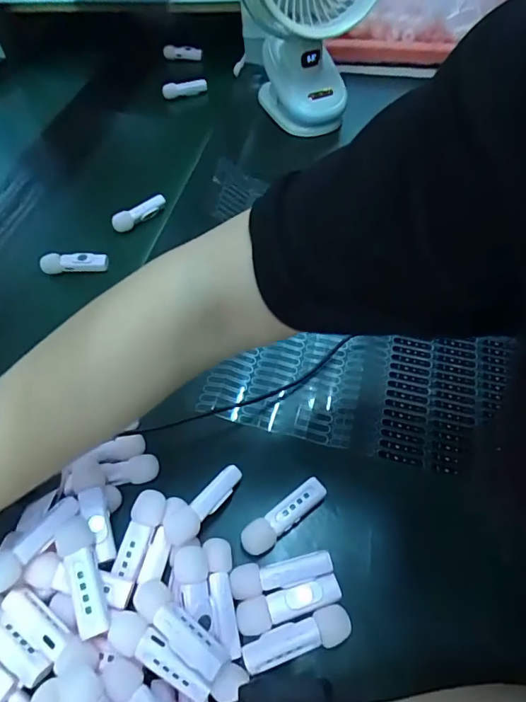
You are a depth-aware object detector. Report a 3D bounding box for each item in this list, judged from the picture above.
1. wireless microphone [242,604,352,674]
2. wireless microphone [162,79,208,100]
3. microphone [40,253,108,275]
[{"bbox_3d":[0.021,0.169,0.260,0.064,0.020,0.020,-19,56,-8],"label":"wireless microphone"},{"bbox_3d":[-0.114,-0.379,0.640,0.065,0.023,0.023,-5,55,1],"label":"wireless microphone"},{"bbox_3d":[-0.190,-0.089,0.446,0.066,0.017,0.013,0,55,4],"label":"microphone"}]

